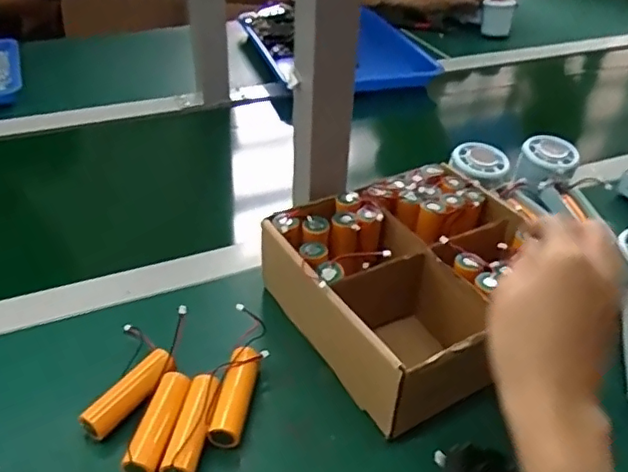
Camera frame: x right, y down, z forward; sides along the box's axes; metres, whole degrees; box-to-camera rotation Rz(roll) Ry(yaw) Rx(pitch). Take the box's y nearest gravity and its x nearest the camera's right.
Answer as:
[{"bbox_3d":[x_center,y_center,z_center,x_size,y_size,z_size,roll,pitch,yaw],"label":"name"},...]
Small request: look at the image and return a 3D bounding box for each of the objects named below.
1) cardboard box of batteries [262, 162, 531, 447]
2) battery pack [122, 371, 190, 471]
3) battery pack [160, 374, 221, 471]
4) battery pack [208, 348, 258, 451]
[{"bbox_3d":[0.084,0.035,0.478,0.207,0.079,0.198,-24,46,-31],"label":"cardboard box of batteries"},{"bbox_3d":[-0.103,0.129,0.394,0.022,0.022,0.074,8,38,5],"label":"battery pack"},{"bbox_3d":[-0.081,0.130,0.390,0.021,0.026,0.068,8,38,5],"label":"battery pack"},{"bbox_3d":[-0.056,0.114,0.411,0.020,0.024,0.072,7,38,4],"label":"battery pack"}]

